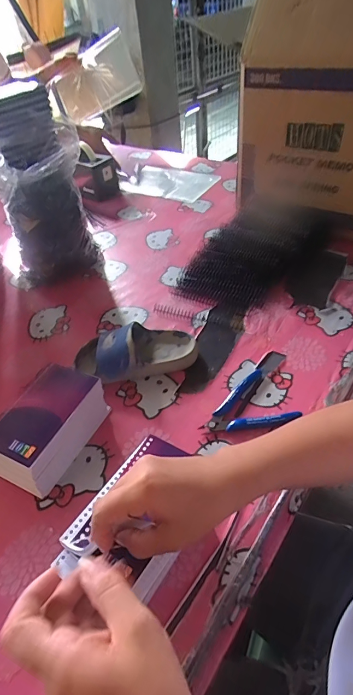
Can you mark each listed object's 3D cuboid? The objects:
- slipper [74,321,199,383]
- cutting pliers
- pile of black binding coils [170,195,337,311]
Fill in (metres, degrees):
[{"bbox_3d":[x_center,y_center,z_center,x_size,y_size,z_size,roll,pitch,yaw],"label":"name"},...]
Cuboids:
[{"bbox_3d":[-0.059,0.003,0.534,0.176,0.059,0.089,-11,44,-4],"label":"slipper"},{"bbox_3d":[0.082,0.077,0.475,0.112,0.014,0.092,-21,46,-13],"label":"cutting pliers"},{"bbox_3d":[0.129,-0.185,0.686,0.188,0.080,0.285,27,54,31],"label":"pile of black binding coils"}]

